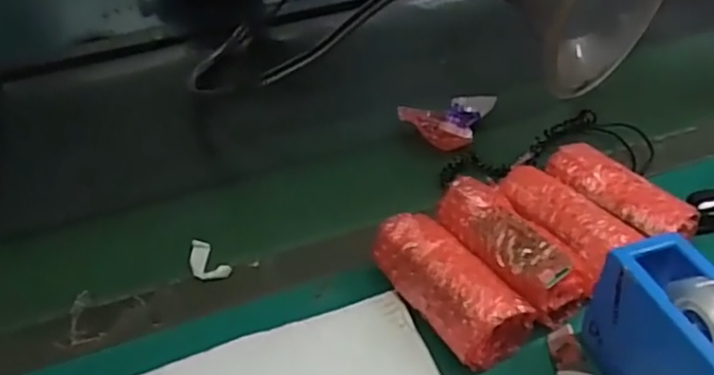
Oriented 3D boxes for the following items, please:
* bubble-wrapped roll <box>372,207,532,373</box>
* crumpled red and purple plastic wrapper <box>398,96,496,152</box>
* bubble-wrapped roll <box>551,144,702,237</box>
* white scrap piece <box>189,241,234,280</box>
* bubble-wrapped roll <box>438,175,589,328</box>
[{"bbox_3d":[0.055,0.061,0.405,0.049,0.045,0.101,-26,43,-25],"label":"bubble-wrapped roll"},{"bbox_3d":[0.083,-0.060,0.565,0.086,0.028,0.052,-5,39,0],"label":"crumpled red and purple plastic wrapper"},{"bbox_3d":[0.185,0.007,0.458,0.040,0.036,0.105,-29,45,-28],"label":"bubble-wrapped roll"},{"bbox_3d":[-0.110,0.055,0.466,0.021,0.013,0.041,-28,44,-27],"label":"white scrap piece"},{"bbox_3d":[0.097,0.042,0.424,0.047,0.050,0.107,-25,43,-24],"label":"bubble-wrapped roll"}]

